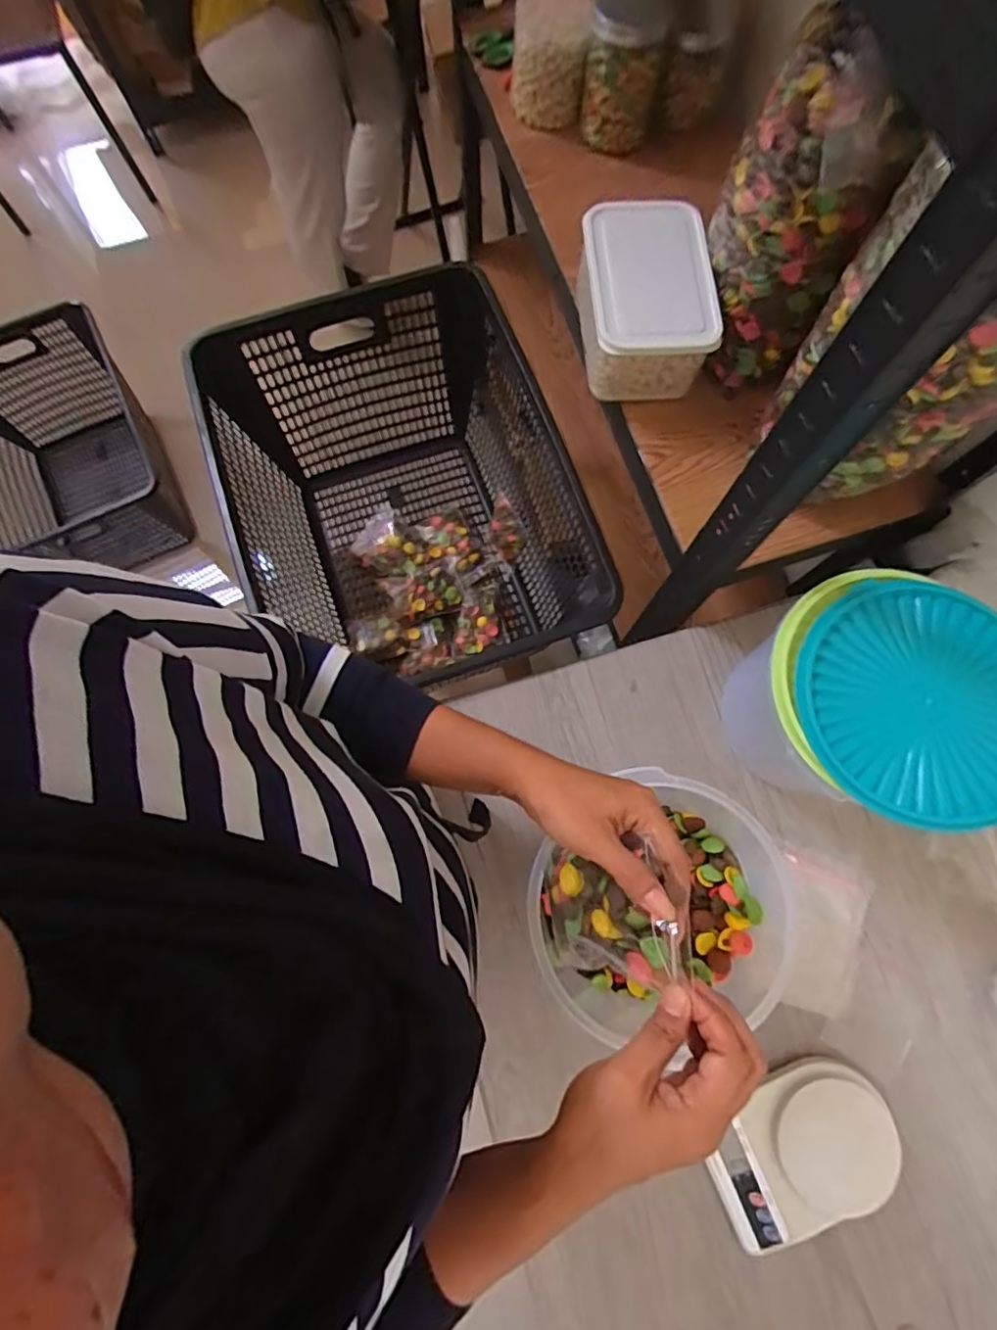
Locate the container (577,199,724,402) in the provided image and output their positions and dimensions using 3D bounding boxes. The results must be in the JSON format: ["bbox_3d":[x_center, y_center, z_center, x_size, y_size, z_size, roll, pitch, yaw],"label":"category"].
[{"bbox_3d":[0.158,-0.402,0.649,0.129,0.092,0.180,-3,77,0],"label":"container"}]

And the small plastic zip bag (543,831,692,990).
[{"bbox_3d":[0.070,0.167,0.397,0.019,0.131,0.080,3,70,-32],"label":"small plastic zip bag"}]

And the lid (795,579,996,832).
[{"bbox_3d":[0.359,0.028,0.494,0.196,0.021,0.202,0,77,1],"label":"lid"}]

